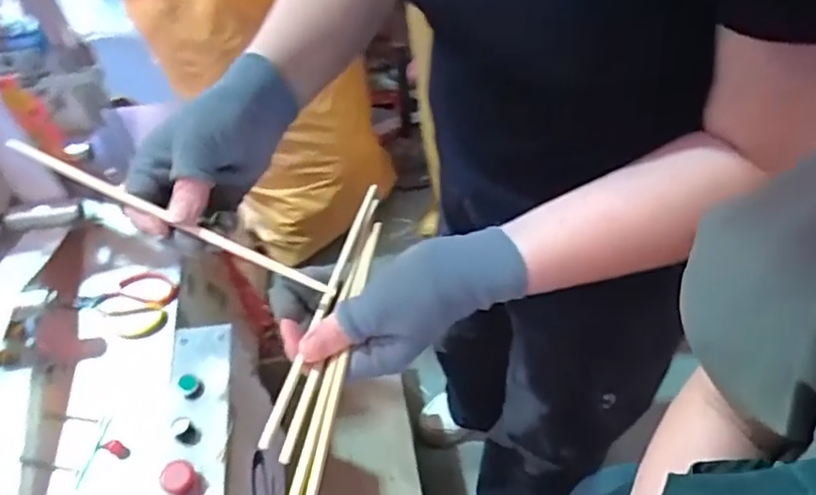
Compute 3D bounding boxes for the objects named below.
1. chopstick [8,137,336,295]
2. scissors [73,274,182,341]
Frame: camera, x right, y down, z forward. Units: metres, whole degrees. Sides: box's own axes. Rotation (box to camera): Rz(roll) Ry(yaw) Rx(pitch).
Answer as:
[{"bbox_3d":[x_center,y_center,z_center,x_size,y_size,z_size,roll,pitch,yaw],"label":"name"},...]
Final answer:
[{"bbox_3d":[-0.156,-0.021,0.406,0.228,0.009,0.007,25,55,4],"label":"chopstick"},{"bbox_3d":[-0.393,0.078,0.879,0.132,0.016,0.097,4,51,6],"label":"scissors"}]

